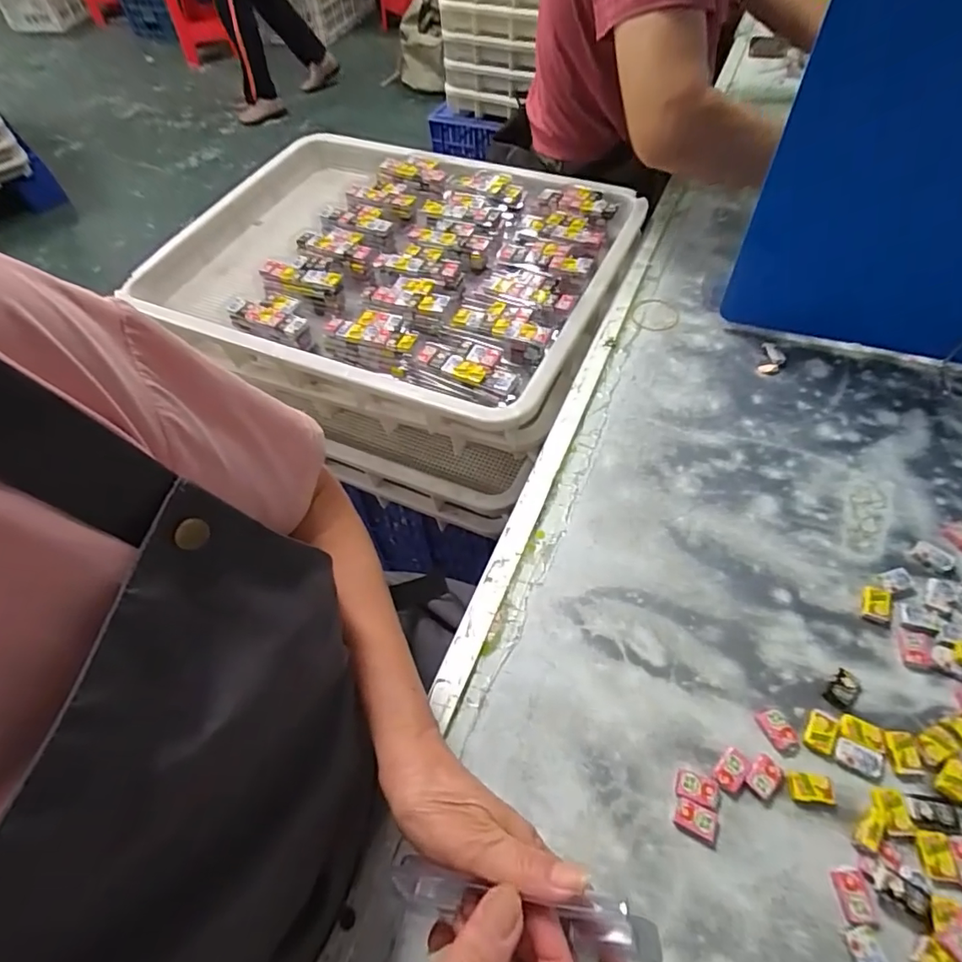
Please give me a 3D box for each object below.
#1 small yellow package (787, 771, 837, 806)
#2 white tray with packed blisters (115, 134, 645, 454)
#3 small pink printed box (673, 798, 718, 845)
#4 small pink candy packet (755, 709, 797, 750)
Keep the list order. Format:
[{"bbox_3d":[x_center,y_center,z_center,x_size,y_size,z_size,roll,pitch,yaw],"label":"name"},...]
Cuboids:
[{"bbox_3d":[0.226,0.210,0.360,0.027,0.008,0.018,4,57,7],"label":"small yellow package"},{"bbox_3d":[-0.135,-0.325,0.771,0.635,0.071,0.494,20,60,17],"label":"white tray with packed blisters"},{"bbox_3d":[0.146,0.230,0.357,0.027,0.008,0.019,19,60,16],"label":"small pink printed box"},{"bbox_3d":[0.215,0.180,0.382,0.020,0.009,0.026,-16,57,-6],"label":"small pink candy packet"}]

